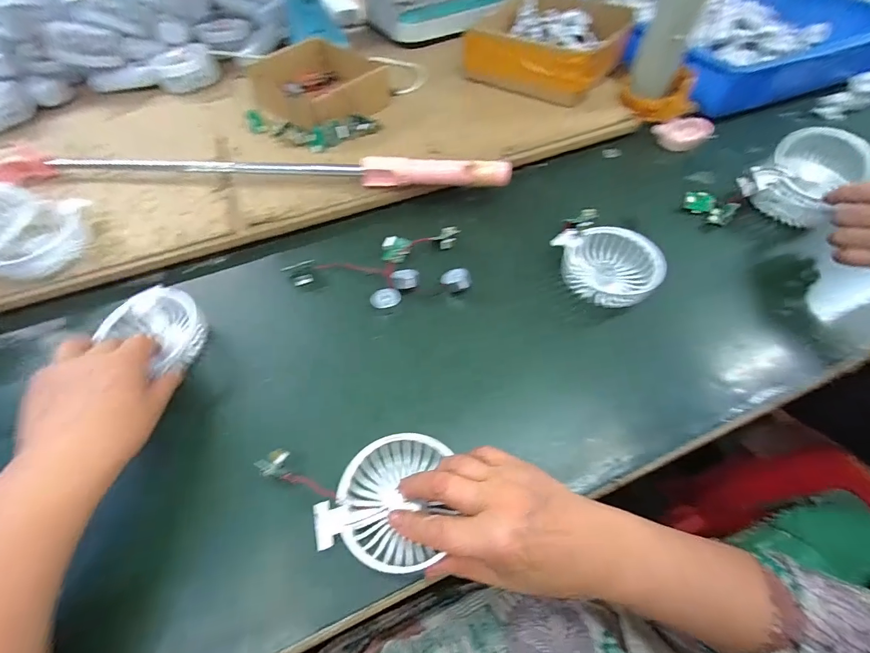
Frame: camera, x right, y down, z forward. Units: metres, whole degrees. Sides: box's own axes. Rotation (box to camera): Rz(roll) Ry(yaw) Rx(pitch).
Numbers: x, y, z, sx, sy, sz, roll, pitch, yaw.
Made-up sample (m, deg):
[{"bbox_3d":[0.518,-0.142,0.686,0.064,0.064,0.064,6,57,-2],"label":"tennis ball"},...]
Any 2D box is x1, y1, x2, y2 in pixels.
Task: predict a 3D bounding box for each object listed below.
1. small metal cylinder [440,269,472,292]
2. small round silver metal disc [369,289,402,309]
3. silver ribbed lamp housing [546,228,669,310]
[{"bbox_3d":[0.023,-0.048,0.409,0.032,0.018,0.020,3,57,4],"label":"small metal cylinder"},{"bbox_3d":[-0.051,-0.028,0.396,0.031,0.011,0.019,-6,57,-2],"label":"small round silver metal disc"},{"bbox_3d":[0.181,-0.064,0.408,0.102,0.037,0.083,8,57,7],"label":"silver ribbed lamp housing"}]

